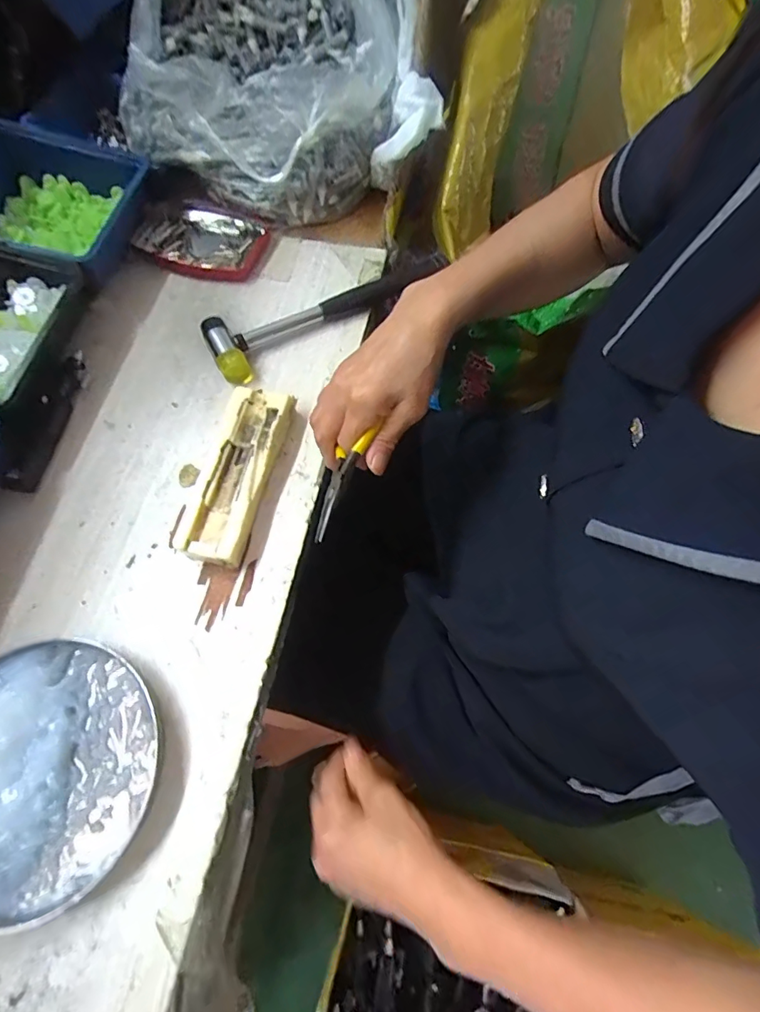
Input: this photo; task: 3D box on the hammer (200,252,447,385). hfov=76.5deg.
[{"bbox_3d":[-0.049,-0.186,0.431,0.227,0.023,0.059,-33,69,-14],"label":"hammer"}]

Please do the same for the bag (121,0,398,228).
[{"bbox_3d":[-0.106,-0.421,0.464,0.233,0.170,0.236,16,66,8],"label":"bag"}]

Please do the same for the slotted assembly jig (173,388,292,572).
[{"bbox_3d":[-0.105,-0.025,0.362,0.046,0.024,0.139,11,65,5],"label":"slotted assembly jig"}]

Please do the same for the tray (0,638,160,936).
[{"bbox_3d":[-0.205,0.155,0.281,0.130,0.028,0.142,0,65,0],"label":"tray"}]

